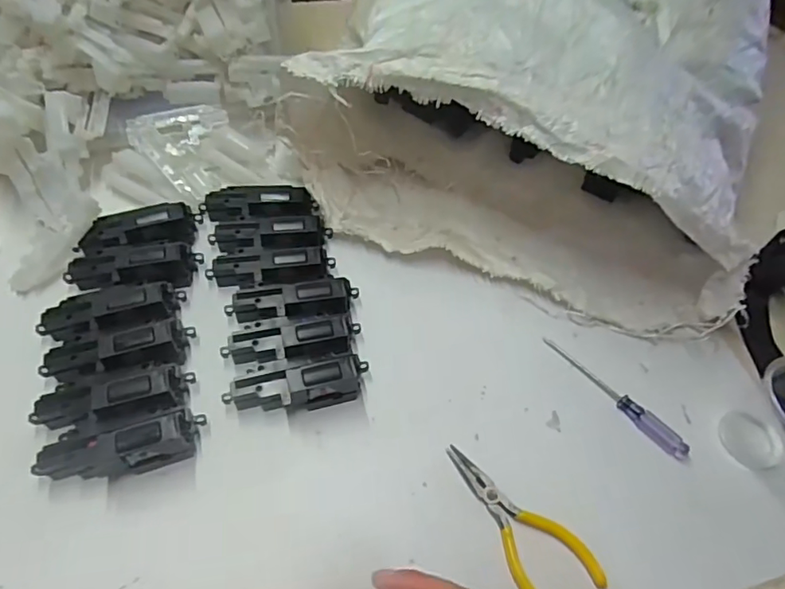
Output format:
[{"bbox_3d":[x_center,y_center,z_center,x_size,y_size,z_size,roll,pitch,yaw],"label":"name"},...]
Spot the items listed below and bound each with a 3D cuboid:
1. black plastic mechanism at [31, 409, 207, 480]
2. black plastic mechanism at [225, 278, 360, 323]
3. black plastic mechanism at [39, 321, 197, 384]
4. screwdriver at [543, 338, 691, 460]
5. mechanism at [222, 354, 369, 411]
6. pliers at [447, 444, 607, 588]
[{"bbox_3d":[-0.183,0.103,0.351,0.101,0.035,0.032,-8,56,-12],"label":"black plastic mechanism"},{"bbox_3d":[-0.082,0.005,0.428,0.105,0.033,0.033,-1,55,-7],"label":"black plastic mechanism"},{"bbox_3d":[-0.206,0.043,0.391,0.107,0.036,0.039,-12,58,-14],"label":"black plastic mechanism"},{"bbox_3d":[0.174,0.078,0.411,0.014,0.012,0.129,-35,65,-26],"label":"screwdriver"},{"bbox_3d":[-0.069,0.068,0.386,0.104,0.038,0.028,-9,57,-12],"label":"mechanism"},{"bbox_3d":[0.081,0.158,0.357,0.050,0.012,0.125,-34,65,-26],"label":"pliers"}]

